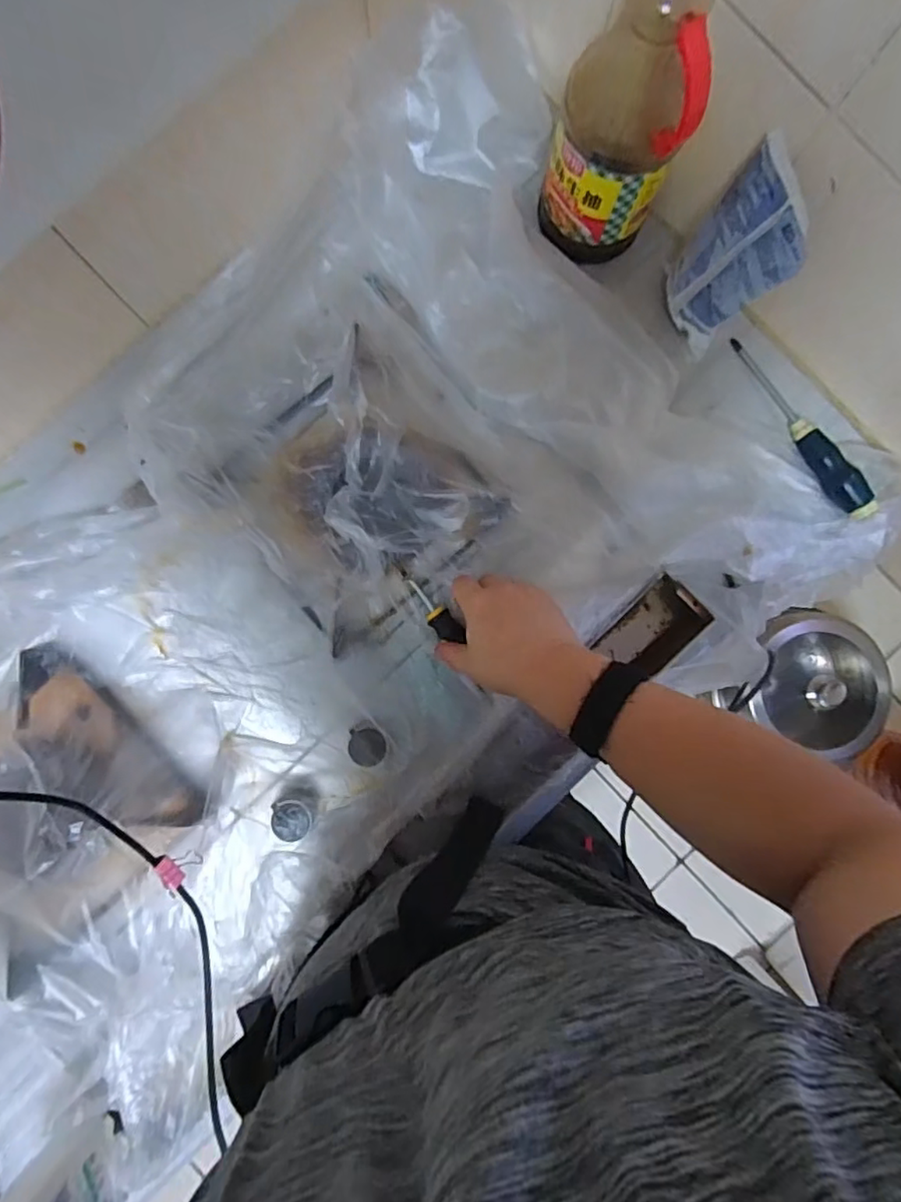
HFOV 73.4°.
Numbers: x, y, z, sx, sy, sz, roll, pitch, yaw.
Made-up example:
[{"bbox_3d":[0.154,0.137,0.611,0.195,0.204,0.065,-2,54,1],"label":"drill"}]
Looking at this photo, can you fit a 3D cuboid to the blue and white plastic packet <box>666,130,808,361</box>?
[{"bbox_3d":[0.239,-0.292,0.514,0.025,0.147,0.096,-18,86,-24],"label":"blue and white plastic packet"}]

